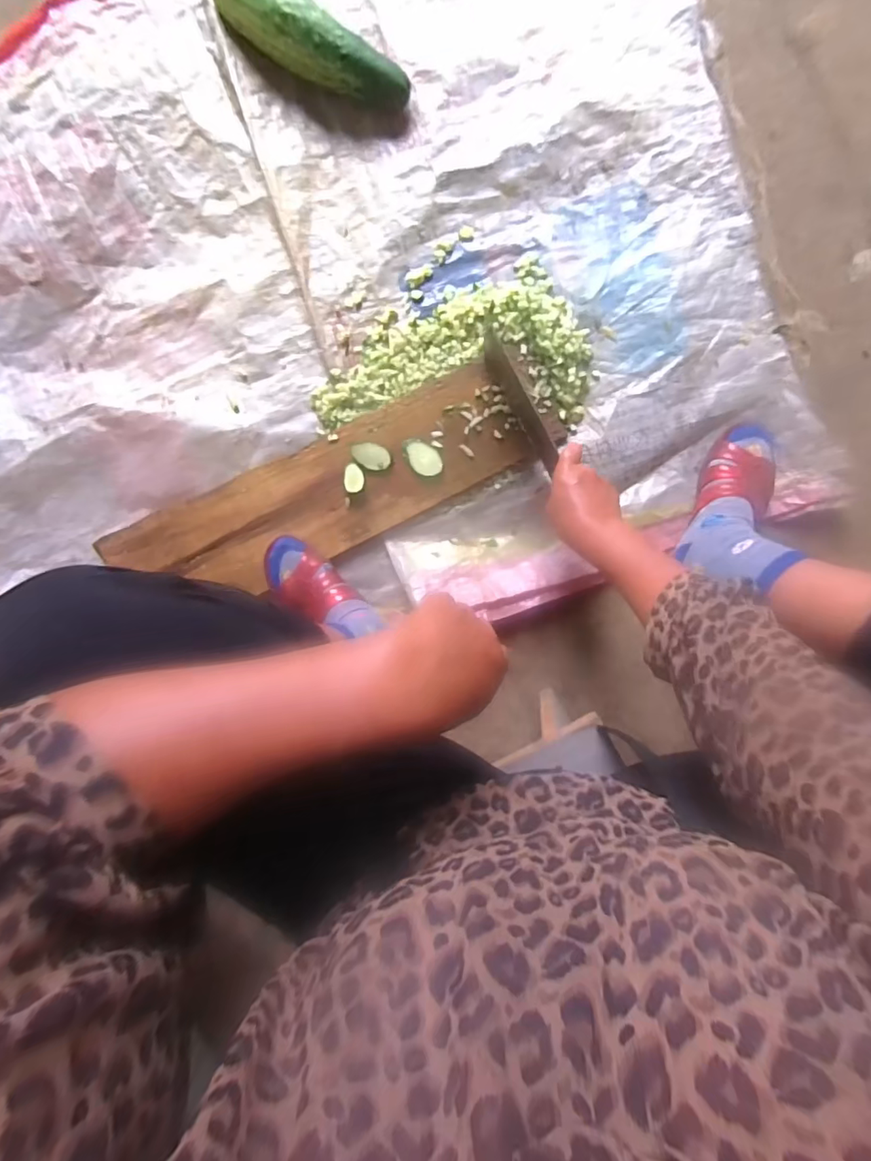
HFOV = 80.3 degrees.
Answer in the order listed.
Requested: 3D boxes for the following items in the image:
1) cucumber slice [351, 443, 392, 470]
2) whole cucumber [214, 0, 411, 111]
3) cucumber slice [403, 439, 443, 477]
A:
[{"bbox_3d":[-0.084,-0.162,0.673,0.050,0.012,0.032,14,95,1],"label":"cucumber slice"},{"bbox_3d":[-0.148,-0.634,0.614,0.236,0.072,0.062,31,95,0],"label":"whole cucumber"},{"bbox_3d":[-0.017,-0.160,0.672,0.058,0.006,0.037,41,95,-1],"label":"cucumber slice"}]

